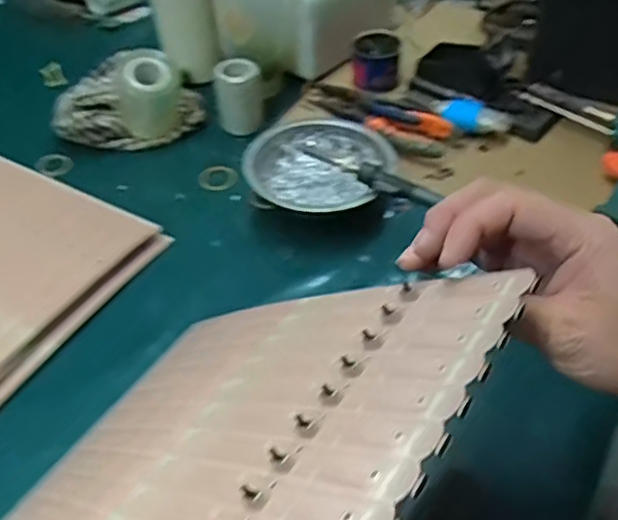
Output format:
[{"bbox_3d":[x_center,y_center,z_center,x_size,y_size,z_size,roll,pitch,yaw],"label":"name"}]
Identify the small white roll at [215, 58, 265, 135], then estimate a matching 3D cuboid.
[{"bbox_3d":[-0.068,-0.159,0.628,0.044,0.069,0.034,-3,46,-3],"label":"small white roll"}]

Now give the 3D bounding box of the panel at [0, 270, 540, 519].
[{"bbox_3d":[-0.059,0.093,0.297,0.272,0.009,0.237,-13,27,49],"label":"panel"}]

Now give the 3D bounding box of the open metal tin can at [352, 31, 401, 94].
[{"bbox_3d":[0.071,-0.212,0.680,0.052,0.038,0.051,2,46,2],"label":"open metal tin can"}]

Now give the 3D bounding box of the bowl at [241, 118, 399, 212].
[{"bbox_3d":[0.009,-0.075,0.575,0.117,0.044,0.115,0,46,0],"label":"bowl"}]

